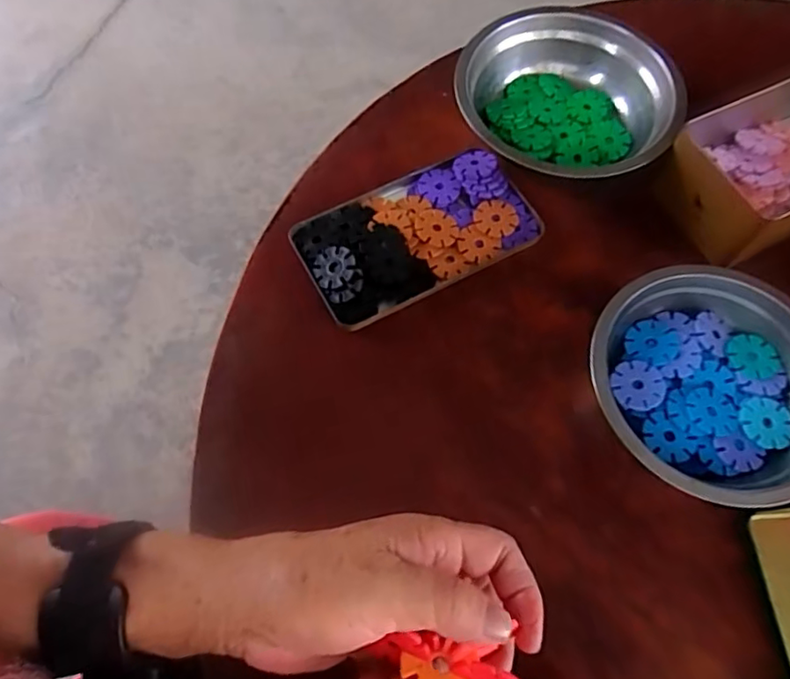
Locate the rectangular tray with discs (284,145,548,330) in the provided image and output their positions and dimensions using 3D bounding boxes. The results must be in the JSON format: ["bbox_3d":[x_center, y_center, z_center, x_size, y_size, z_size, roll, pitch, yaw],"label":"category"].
[{"bbox_3d":[0.018,-0.080,0.415,0.169,0.017,0.094,-26,69,-12],"label":"rectangular tray with discs"}]

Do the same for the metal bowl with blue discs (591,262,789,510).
[{"bbox_3d":[0.196,0.028,0.356,0.137,0.043,0.141,0,66,-1],"label":"metal bowl with blue discs"}]

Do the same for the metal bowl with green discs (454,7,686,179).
[{"bbox_3d":[0.128,-0.183,0.440,0.153,0.046,0.158,0,66,-1],"label":"metal bowl with green discs"}]

